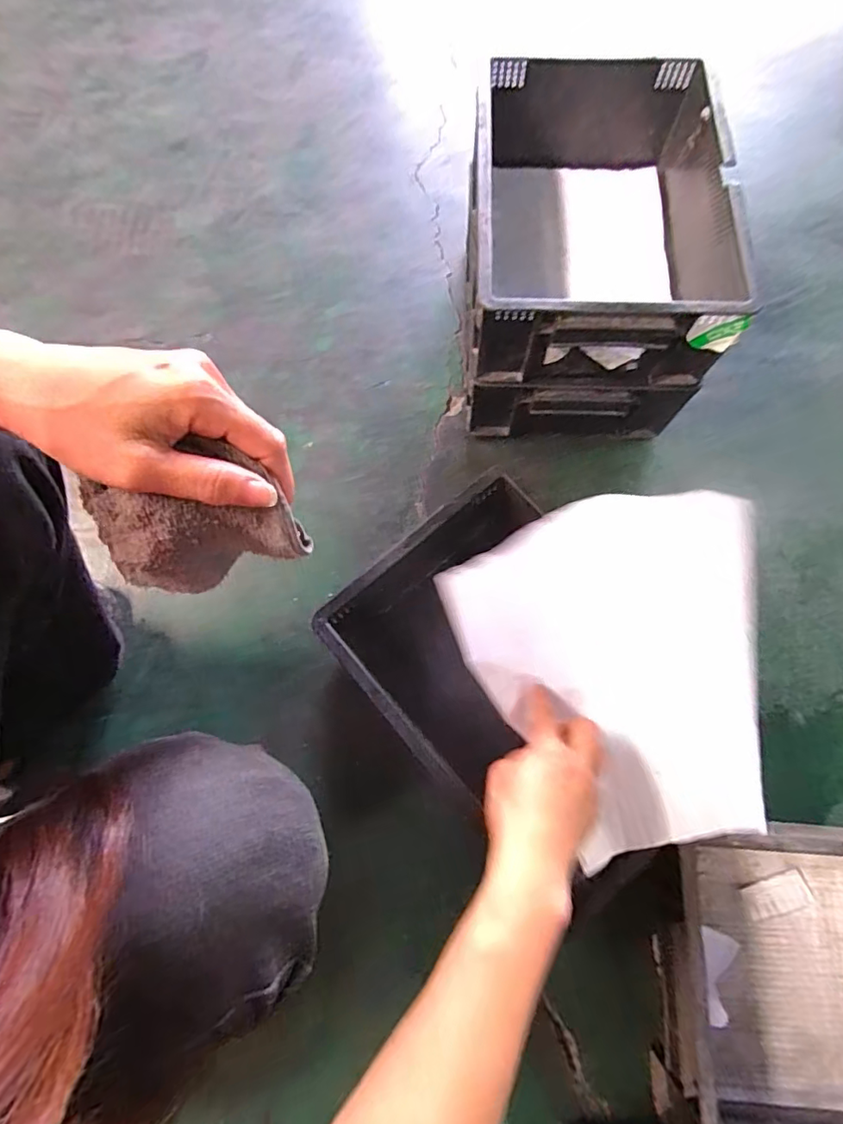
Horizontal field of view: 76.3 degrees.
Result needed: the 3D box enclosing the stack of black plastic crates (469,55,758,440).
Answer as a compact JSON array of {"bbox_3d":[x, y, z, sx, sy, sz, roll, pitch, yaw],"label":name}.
[{"bbox_3d":[0.181,-0.342,0.628,0.251,0.225,0.347,4,71,2],"label":"stack of black plastic crates"}]

